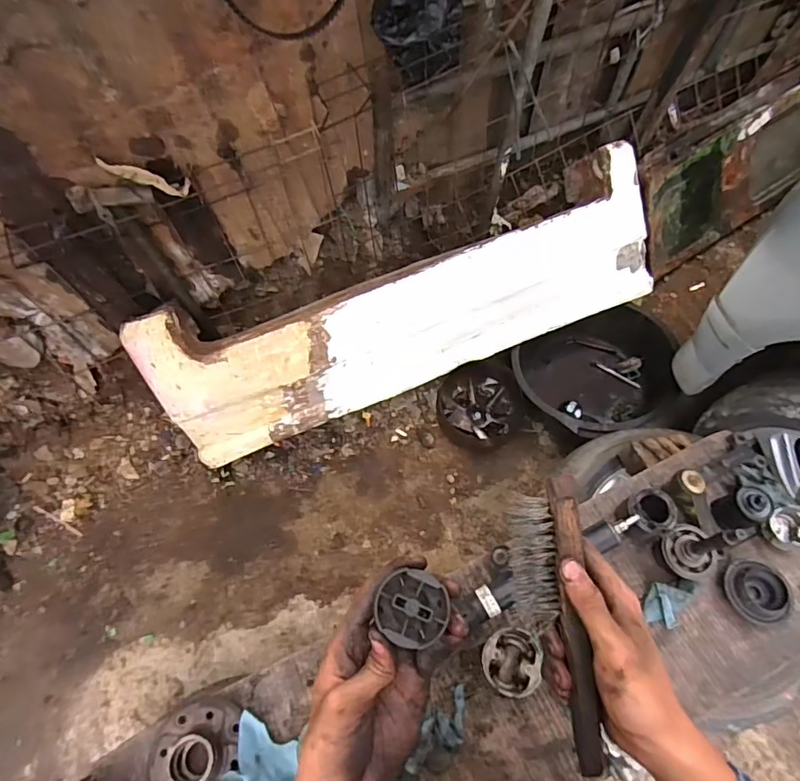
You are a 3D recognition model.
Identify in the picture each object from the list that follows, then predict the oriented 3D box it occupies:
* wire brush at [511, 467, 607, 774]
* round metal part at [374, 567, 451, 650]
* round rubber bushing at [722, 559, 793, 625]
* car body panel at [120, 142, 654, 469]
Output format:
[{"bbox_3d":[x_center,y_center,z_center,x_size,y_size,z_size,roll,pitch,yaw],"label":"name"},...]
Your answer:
[{"bbox_3d":[0.108,0.161,0.351,0.047,0.029,0.198,-9,88,-3],"label":"wire brush"},{"bbox_3d":[0.009,0.139,0.329,0.041,0.014,0.040,-10,58,-3],"label":"round metal part"},{"bbox_3d":[0.568,0.320,0.817,0.099,0.050,0.094,-2,58,2],"label":"round rubber bushing"},{"bbox_3d":[0.045,-0.214,1.372,1.387,0.447,0.130,-20,33,-9],"label":"car body panel"}]

